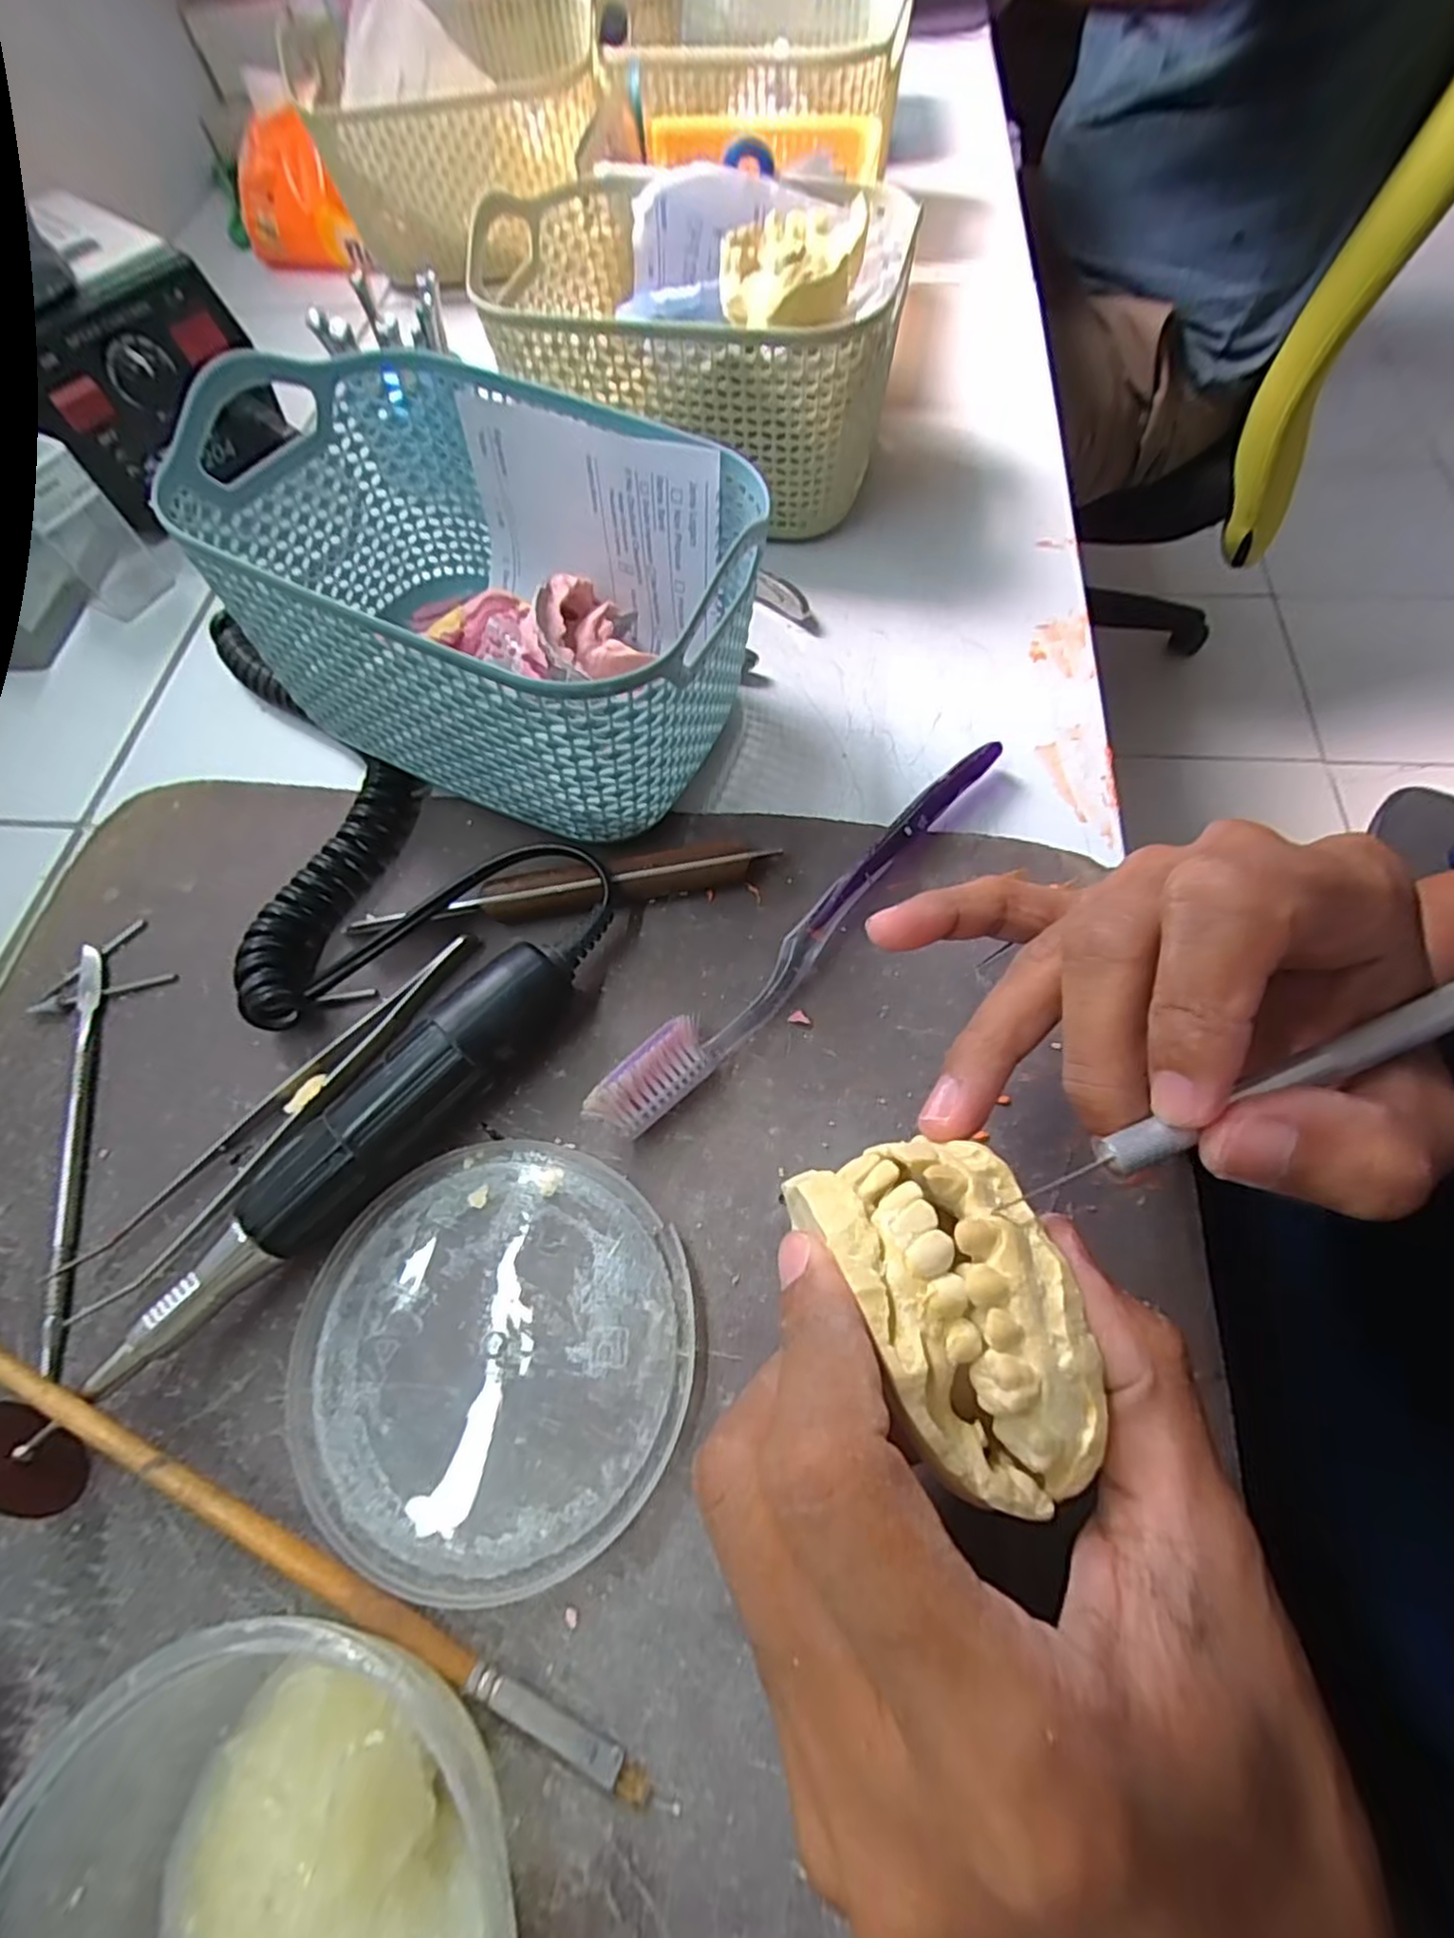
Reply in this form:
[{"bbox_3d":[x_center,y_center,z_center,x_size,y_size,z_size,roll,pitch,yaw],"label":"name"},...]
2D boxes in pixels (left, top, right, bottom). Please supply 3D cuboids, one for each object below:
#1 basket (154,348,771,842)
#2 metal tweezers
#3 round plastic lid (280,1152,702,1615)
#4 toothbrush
[{"bbox_3d":[-0.072,-0.122,0.249,0.168,0.092,0.116,27,69,15],"label":"basket"},{"bbox_3d":[-0.134,0.042,0.222,0.020,0.009,0.142,38,72,19],"label":"metal tweezers"},{"bbox_3d":[-0.063,0.100,0.192,0.103,0.005,0.102,-1,64,3],"label":"round plastic lid"},{"bbox_3d":[0.030,-0.015,0.232,0.017,0.020,0.184,41,73,20],"label":"toothbrush"}]

